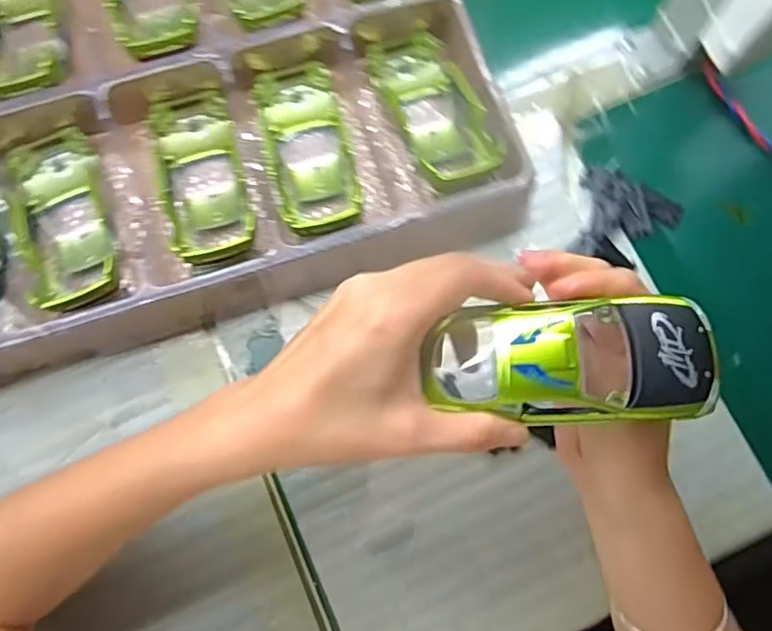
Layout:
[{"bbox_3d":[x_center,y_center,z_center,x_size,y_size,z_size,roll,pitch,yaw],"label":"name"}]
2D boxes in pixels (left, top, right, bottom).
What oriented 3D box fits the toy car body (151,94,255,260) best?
[{"bbox_3d":[-0.119,-0.089,0.387,0.052,0.037,0.135,-16,63,-5],"label":"toy car body"}]

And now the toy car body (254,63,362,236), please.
[{"bbox_3d":[-0.051,-0.107,0.392,0.053,0.034,0.132,-12,64,-4],"label":"toy car body"}]

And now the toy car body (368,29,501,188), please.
[{"bbox_3d":[0.033,-0.137,0.398,0.062,0.037,0.138,-20,62,-6],"label":"toy car body"}]

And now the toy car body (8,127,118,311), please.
[{"bbox_3d":[-0.202,-0.059,0.380,0.059,0.045,0.134,-22,62,-6],"label":"toy car body"}]

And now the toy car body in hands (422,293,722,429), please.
[{"bbox_3d":[0.076,0.018,0.243,0.116,0.027,0.049,-1,77,3],"label":"toy car body in hands"}]

